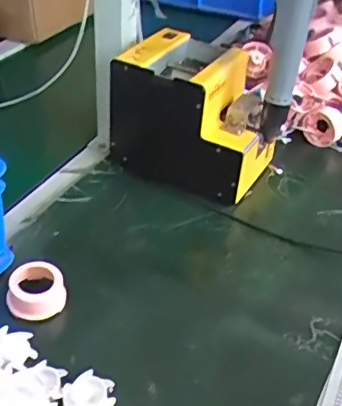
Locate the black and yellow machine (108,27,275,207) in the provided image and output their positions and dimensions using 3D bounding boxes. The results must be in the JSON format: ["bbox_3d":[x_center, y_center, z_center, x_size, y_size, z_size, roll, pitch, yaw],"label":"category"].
[{"bbox_3d":[0.034,-0.116,0.718,0.188,0.149,0.125,19,40,21],"label":"black and yellow machine"}]

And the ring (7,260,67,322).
[{"bbox_3d":[-0.129,0.086,0.542,0.050,0.035,0.049,1,37,-1],"label":"ring"}]

